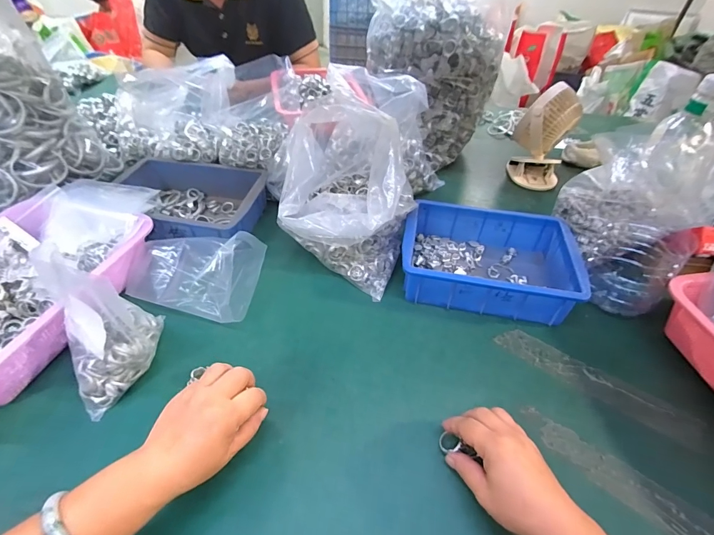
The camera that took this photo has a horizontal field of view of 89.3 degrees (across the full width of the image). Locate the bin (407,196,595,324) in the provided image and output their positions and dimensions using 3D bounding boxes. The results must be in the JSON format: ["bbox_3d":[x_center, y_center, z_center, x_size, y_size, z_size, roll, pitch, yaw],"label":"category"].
[{"bbox_3d":[0.194,-0.013,0.558,0.239,0.079,0.173,11,44,7],"label":"bin"}]

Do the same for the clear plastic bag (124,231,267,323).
[{"bbox_3d":[-0.230,0.004,0.512,0.185,0.082,0.115,9,44,6],"label":"clear plastic bag"}]

